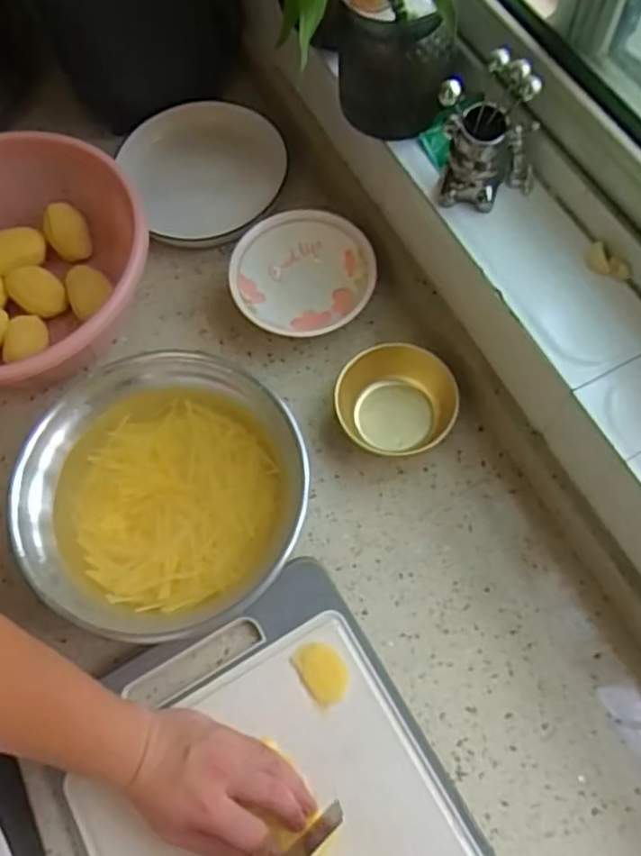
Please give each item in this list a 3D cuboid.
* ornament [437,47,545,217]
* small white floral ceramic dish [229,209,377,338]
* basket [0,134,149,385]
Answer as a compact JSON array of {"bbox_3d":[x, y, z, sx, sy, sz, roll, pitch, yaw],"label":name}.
[{"bbox_3d":[0.139,-0.236,0.546,0.074,0.111,0.052,-34,71,-9],"label":"ornament"},{"bbox_3d":[-0.016,-0.154,0.714,0.149,0.053,0.145,-1,67,3],"label":"small white floral ceramic dish"},{"bbox_3d":[-0.322,-0.153,0.692,0.285,0.121,0.269,-1,67,3],"label":"basket"}]

